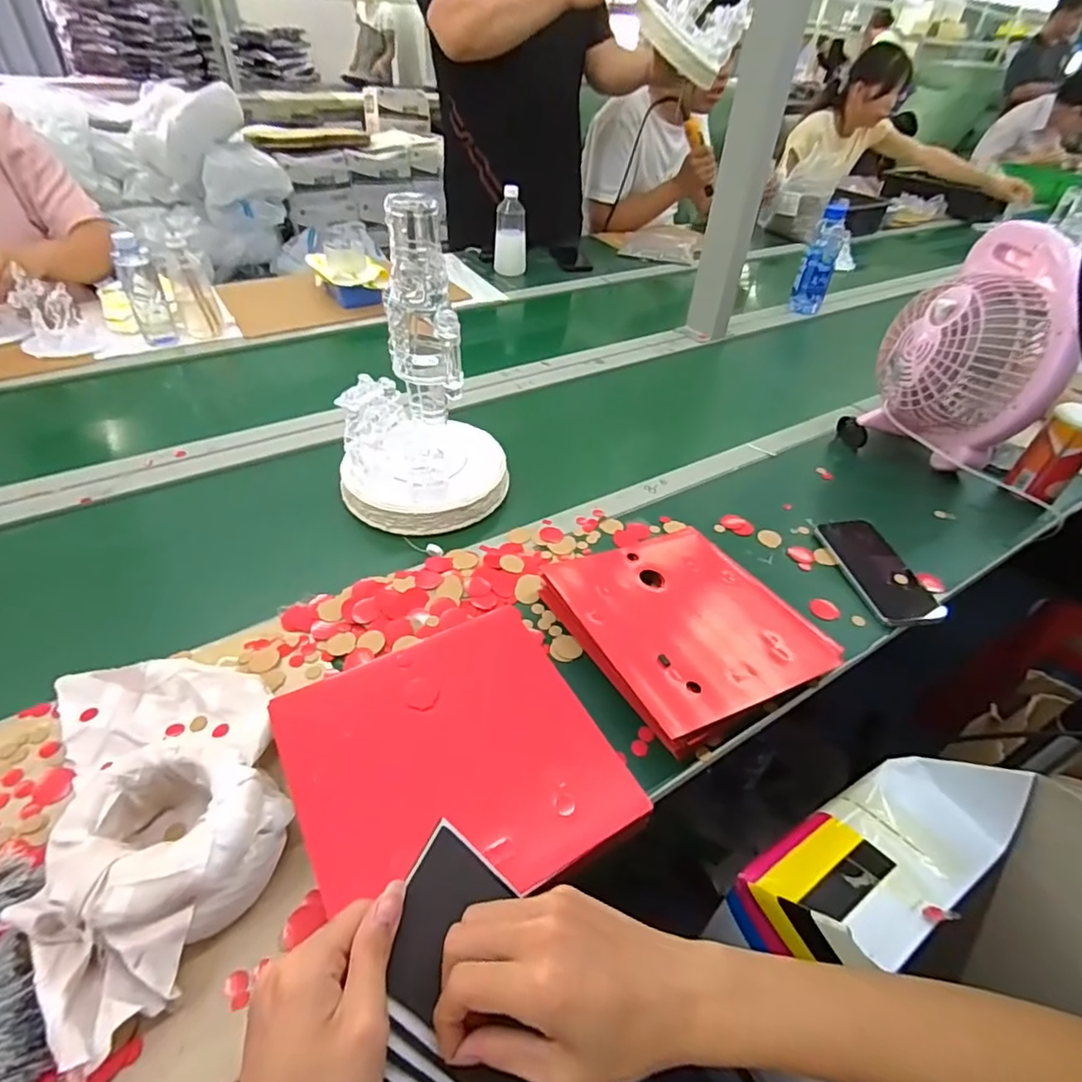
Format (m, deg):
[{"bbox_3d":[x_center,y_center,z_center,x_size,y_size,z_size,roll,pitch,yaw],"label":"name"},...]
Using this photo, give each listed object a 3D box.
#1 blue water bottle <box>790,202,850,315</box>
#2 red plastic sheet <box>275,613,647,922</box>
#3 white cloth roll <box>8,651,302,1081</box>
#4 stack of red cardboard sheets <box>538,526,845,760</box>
[{"bbox_3d":[0.612,-0.610,1.257,0.072,0.215,0.057,18,45,15],"label":"blue water bottle"},{"bbox_3d":[-0.066,0.163,0.438,0.222,0.015,0.219,-20,48,-24],"label":"red plastic sheet"},{"bbox_3d":[-0.280,0.176,0.421,0.151,0.066,0.284,-21,48,-24],"label":"white cloth roll"},{"bbox_3d":[0.150,0.071,0.585,0.237,0.035,0.245,-17,47,-21],"label":"stack of red cardboard sheets"}]

